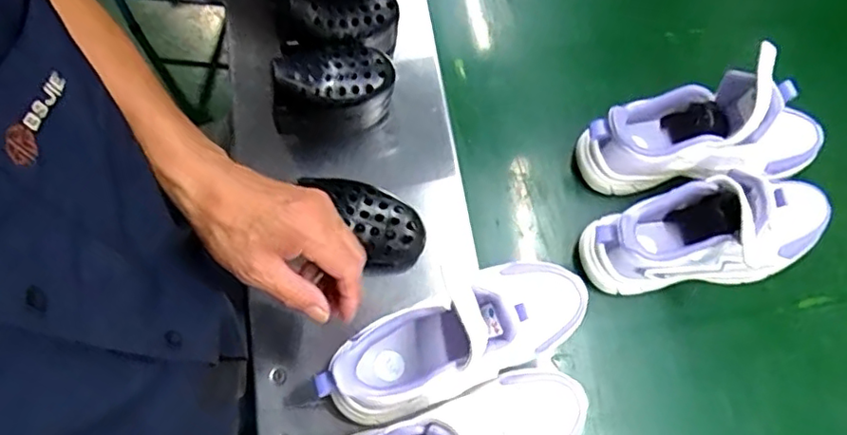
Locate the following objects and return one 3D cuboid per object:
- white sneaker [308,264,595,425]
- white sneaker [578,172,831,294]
[{"bbox_3d":[0.033,0.105,0.538,0.245,0.105,0.084,-26,75,-7],"label":"white sneaker"},{"bbox_3d":[0.286,0.015,0.597,0.244,0.131,0.085,-7,73,-2],"label":"white sneaker"}]

